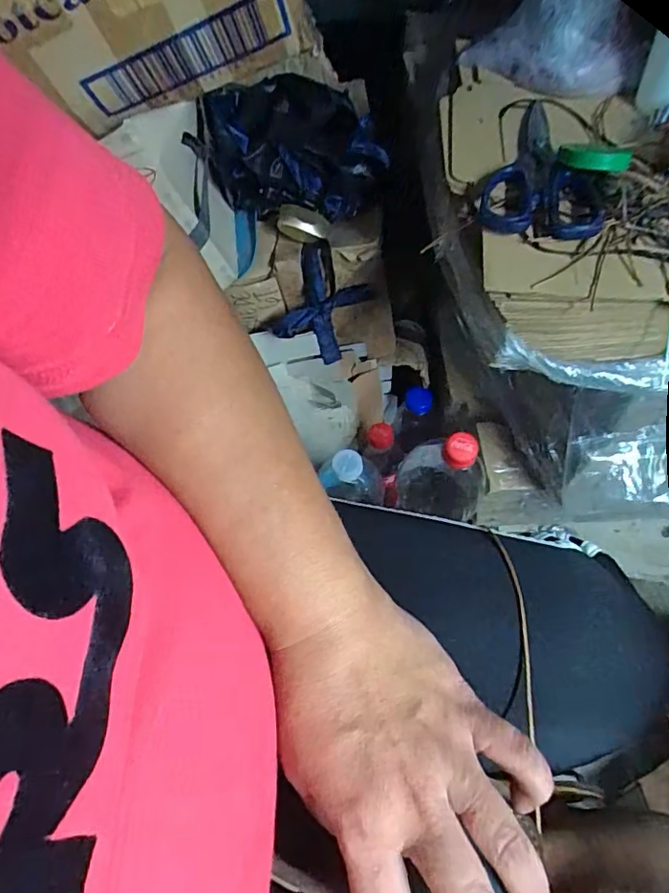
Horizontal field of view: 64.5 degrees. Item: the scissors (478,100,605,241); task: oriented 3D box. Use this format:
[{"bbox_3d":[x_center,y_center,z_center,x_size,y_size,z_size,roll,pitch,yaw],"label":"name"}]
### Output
[{"bbox_3d":[0.162,-0.216,0.407,0.082,0.014,0.161,11,60,11],"label":"scissors"}]

